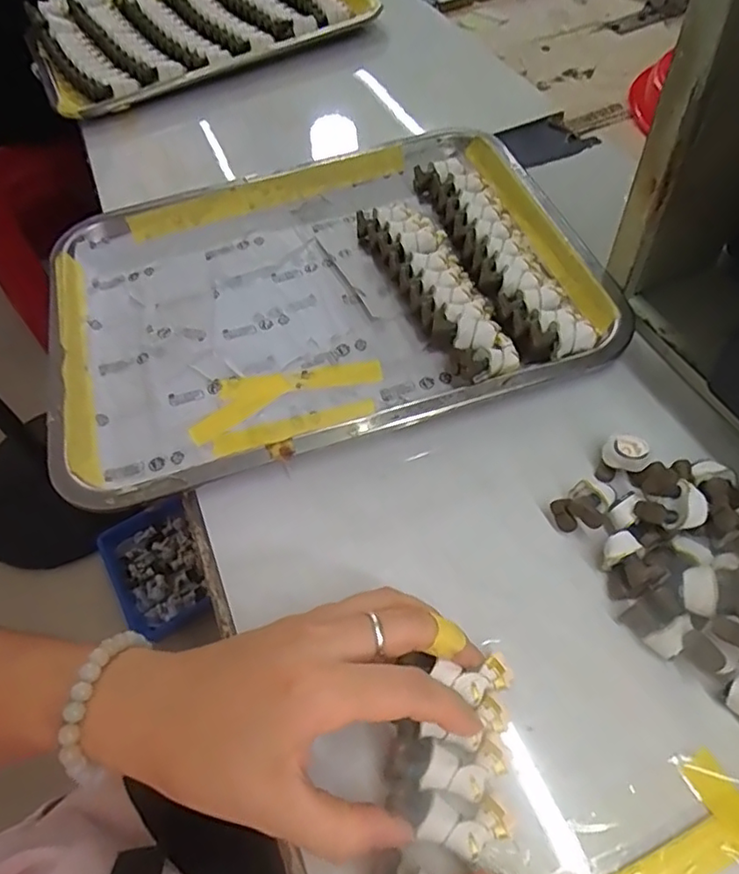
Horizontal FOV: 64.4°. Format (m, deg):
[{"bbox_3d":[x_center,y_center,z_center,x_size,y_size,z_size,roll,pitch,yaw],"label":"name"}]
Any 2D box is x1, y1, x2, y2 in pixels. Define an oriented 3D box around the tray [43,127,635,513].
[{"bbox_3d":[-0.038,-0.104,0.397,0.343,0.031,0.258,-17,56,-5],"label":"tray"}]

